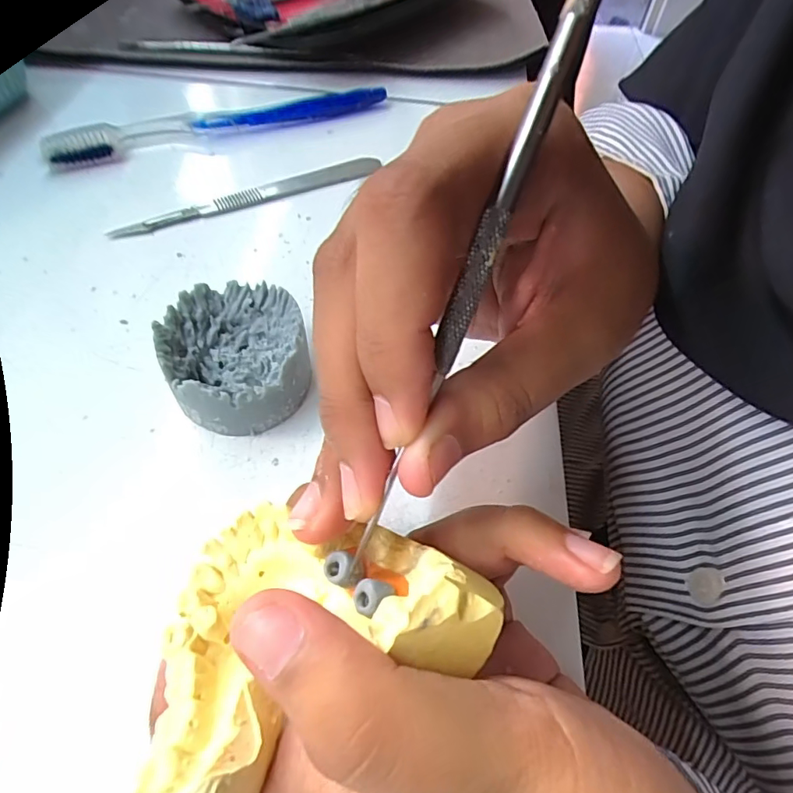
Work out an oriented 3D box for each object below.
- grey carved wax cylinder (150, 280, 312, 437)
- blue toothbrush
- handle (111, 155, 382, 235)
[{"bbox_3d":[-0.058,-0.014,0.186,0.047,0.029,0.051,2,57,-2],"label":"grey carved wax cylinder"},{"bbox_3d":[-0.094,-0.155,0.285,0.185,0.013,0.018,-21,60,-16],"label":"blue toothbrush"},{"bbox_3d":[-0.071,-0.102,0.258,0.138,0.005,0.013,-22,61,-17],"label":"handle"}]

